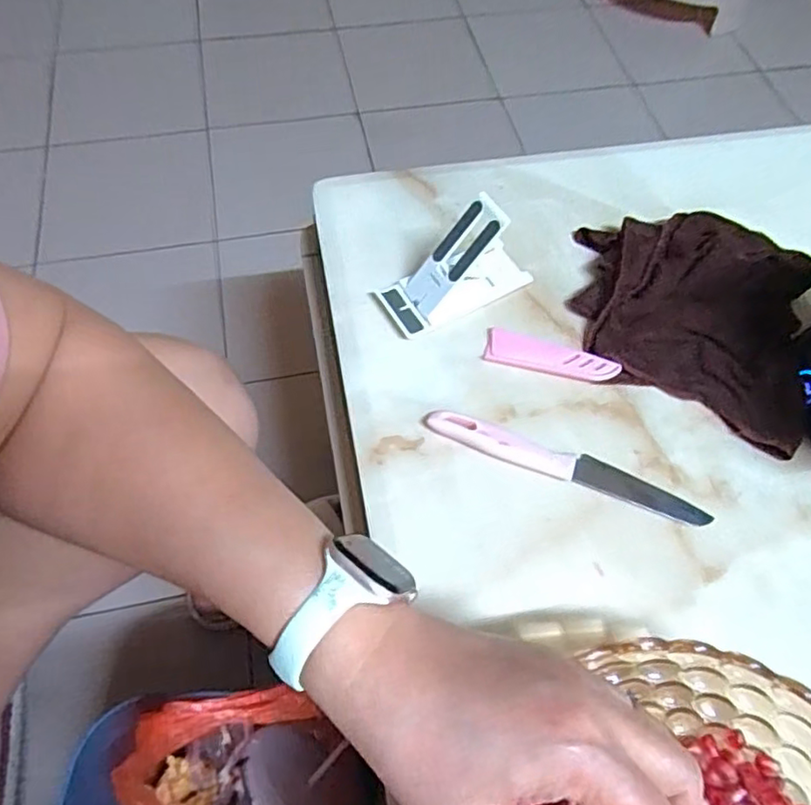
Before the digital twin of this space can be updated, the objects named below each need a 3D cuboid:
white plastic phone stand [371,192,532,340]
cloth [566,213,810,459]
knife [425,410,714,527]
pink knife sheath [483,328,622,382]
[{"bbox_3d":[0.039,-0.108,0.469,0.117,0.070,0.056,-24,64,-15],"label":"white plastic phone stand"},{"bbox_3d":[0.216,-0.070,0.473,0.170,0.034,0.173,18,61,8],"label":"cloth"},{"bbox_3d":[0.109,0.041,0.423,0.193,0.011,0.026,19,61,9],"label":"knife"},{"bbox_3d":[0.109,-0.035,0.468,0.098,0.007,0.027,14,61,6],"label":"pink knife sheath"}]

